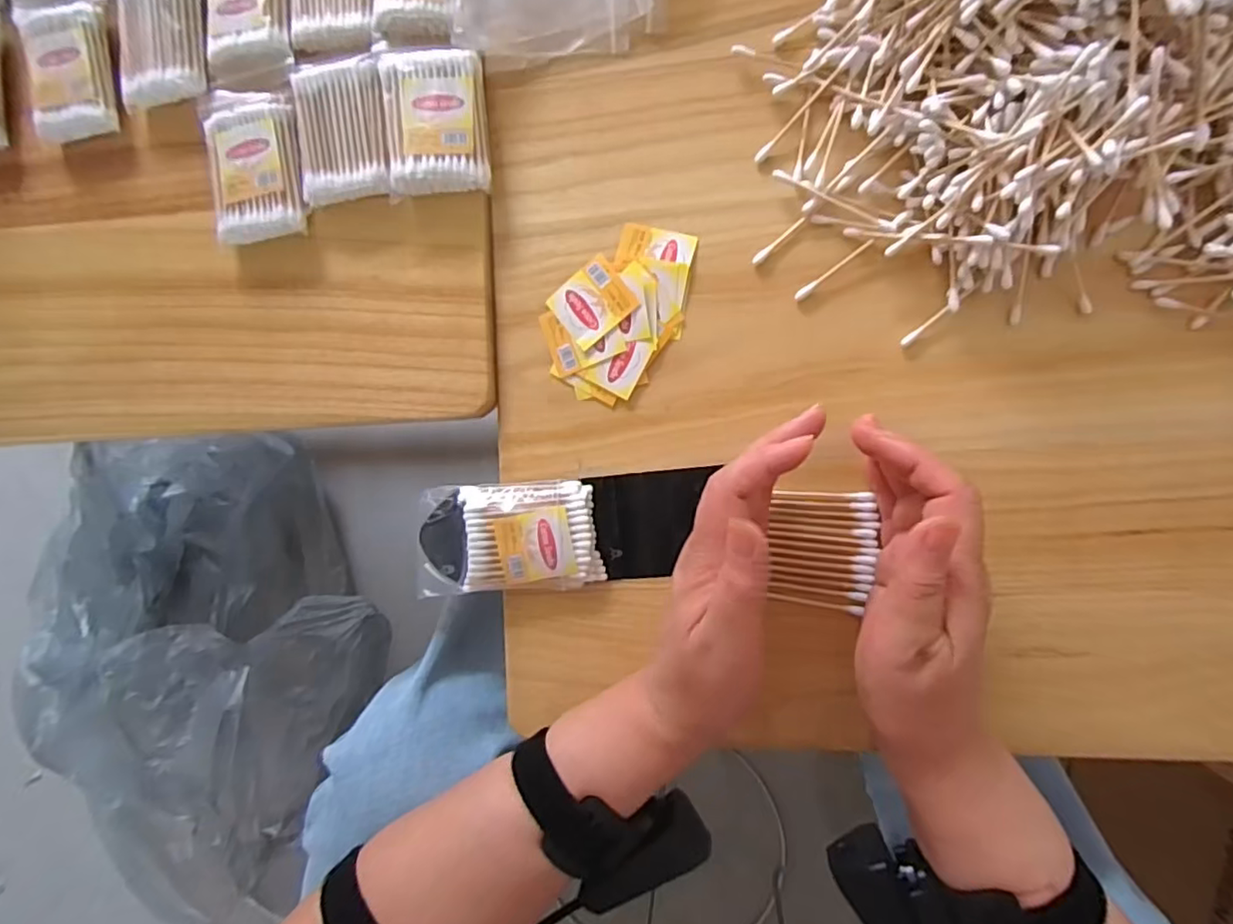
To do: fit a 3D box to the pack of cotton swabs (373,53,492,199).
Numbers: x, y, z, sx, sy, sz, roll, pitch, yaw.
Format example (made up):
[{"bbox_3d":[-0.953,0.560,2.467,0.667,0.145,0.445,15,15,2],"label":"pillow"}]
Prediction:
[{"bbox_3d":[-0.103,-0.193,0.349,0.057,0.016,0.079,-4,90,8],"label":"pack of cotton swabs"}]

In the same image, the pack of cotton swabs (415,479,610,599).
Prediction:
[{"bbox_3d":[-0.065,0.044,0.358,0.106,0.018,0.062,-4,90,8],"label":"pack of cotton swabs"}]

